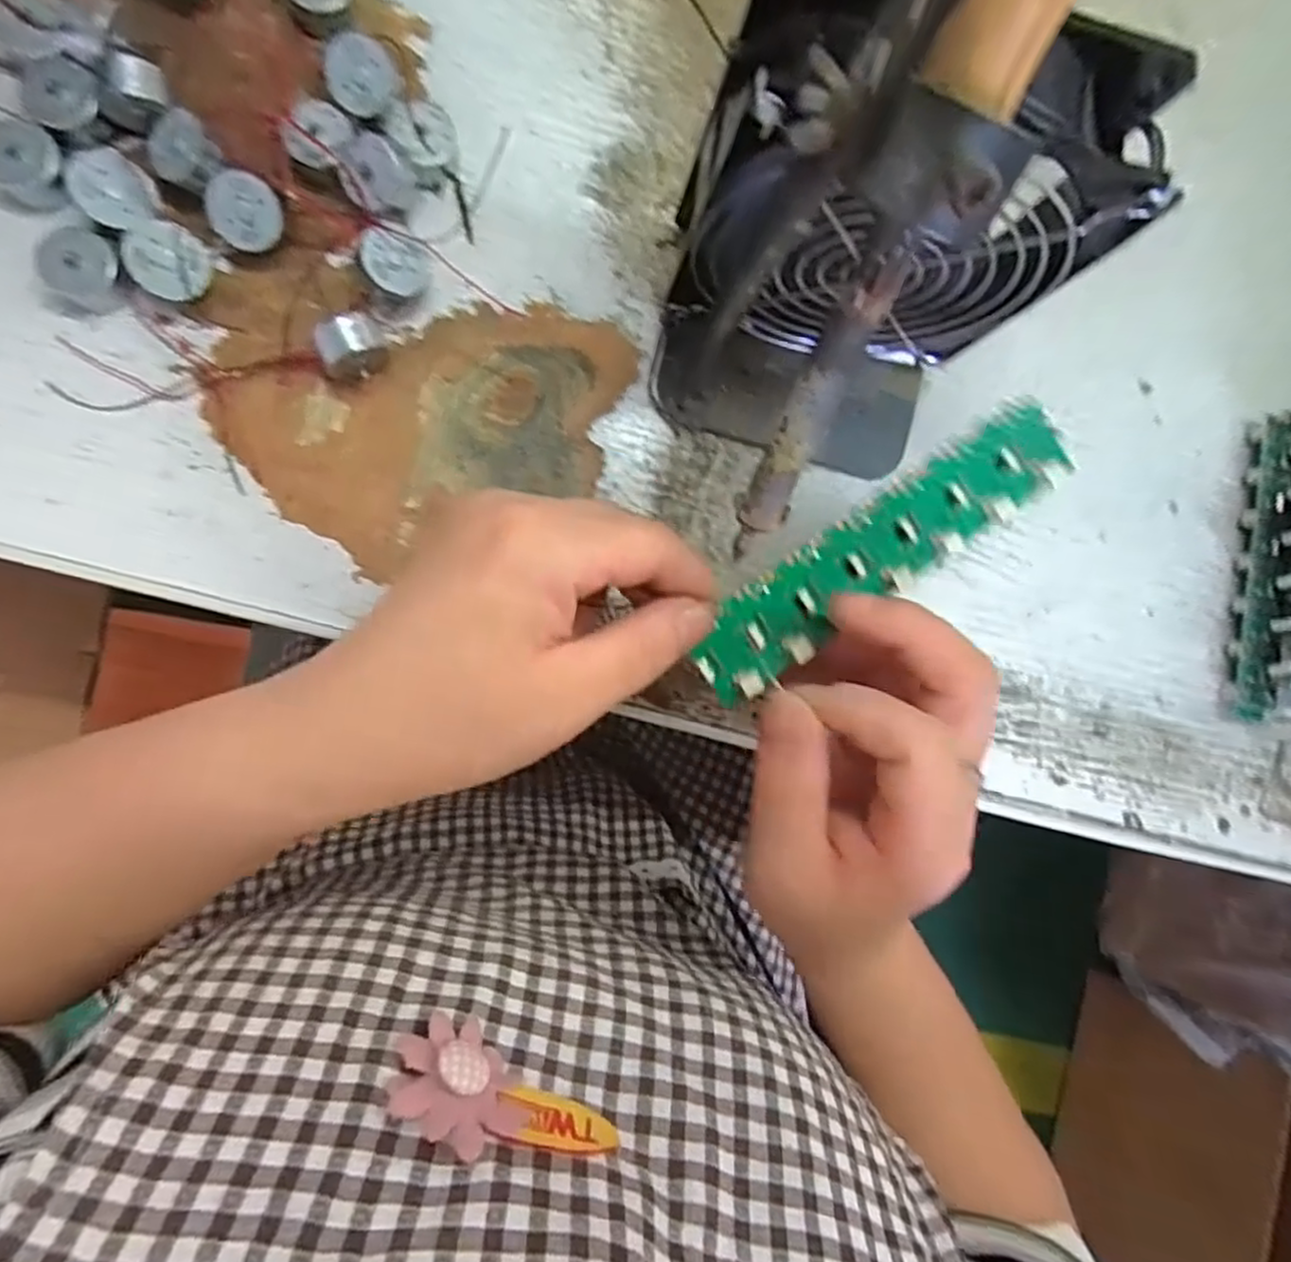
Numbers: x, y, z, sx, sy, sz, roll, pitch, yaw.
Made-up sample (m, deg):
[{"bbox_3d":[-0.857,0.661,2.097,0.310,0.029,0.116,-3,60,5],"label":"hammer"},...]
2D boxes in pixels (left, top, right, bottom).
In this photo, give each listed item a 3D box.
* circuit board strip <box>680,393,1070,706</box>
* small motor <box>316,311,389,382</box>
[{"bbox_3d":[0.074,-0.025,0.228,0.135,0.005,0.029,-36,95,1],"label":"circuit board strip"},{"bbox_3d":[-0.104,-0.101,0.255,0.022,0.025,0.016,-35,95,-8],"label":"small motor"}]

